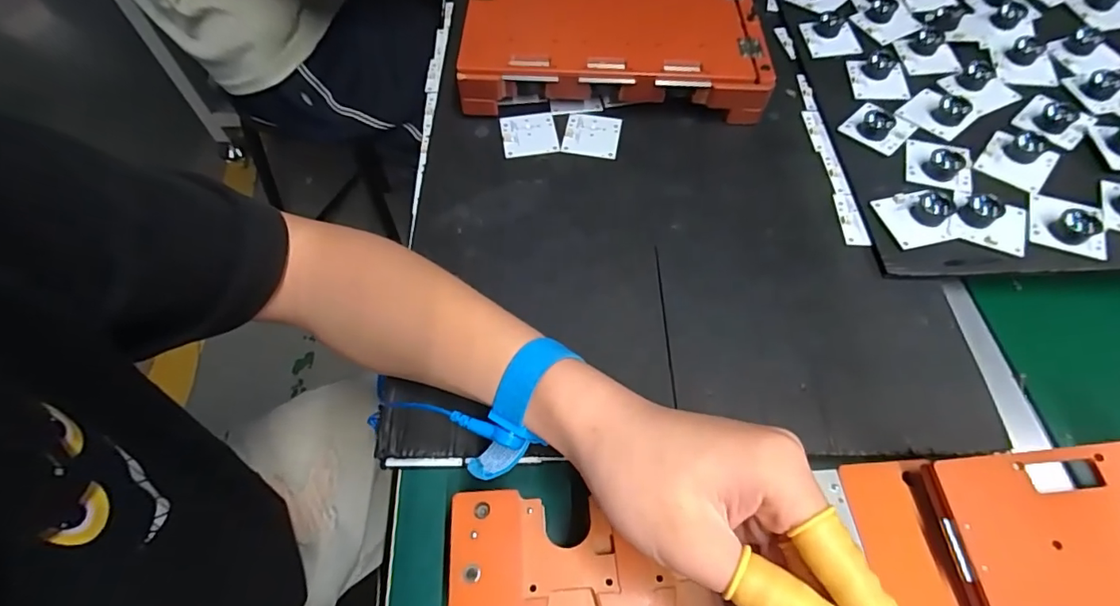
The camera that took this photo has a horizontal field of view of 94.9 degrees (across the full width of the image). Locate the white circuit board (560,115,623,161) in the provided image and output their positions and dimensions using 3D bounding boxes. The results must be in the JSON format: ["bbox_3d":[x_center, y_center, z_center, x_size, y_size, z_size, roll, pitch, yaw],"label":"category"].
[{"bbox_3d":[0.026,-0.139,0.425,0.045,0.006,0.045,9,60,4],"label":"white circuit board"}]

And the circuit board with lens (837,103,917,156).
[{"bbox_3d":[0.258,-0.146,0.411,0.043,0.020,0.044,-38,67,-21],"label":"circuit board with lens"}]

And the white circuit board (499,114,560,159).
[{"bbox_3d":[-0.025,-0.139,0.424,0.045,0.004,0.045,-9,62,-4],"label":"white circuit board"}]

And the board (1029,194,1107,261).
[{"bbox_3d":[0.351,-0.059,0.350,0.044,0.018,0.047,24,62,13],"label":"board"}]

